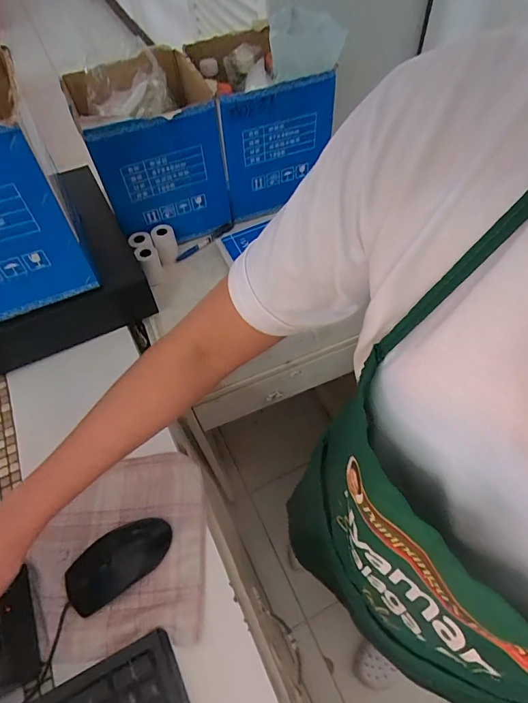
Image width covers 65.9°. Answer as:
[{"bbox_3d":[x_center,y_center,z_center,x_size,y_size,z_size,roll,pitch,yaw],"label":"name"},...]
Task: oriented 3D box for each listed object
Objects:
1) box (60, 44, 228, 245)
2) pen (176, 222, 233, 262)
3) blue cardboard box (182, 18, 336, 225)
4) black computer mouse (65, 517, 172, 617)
[{"bbox_3d":[-0.172,-0.311,0.665,0.186,0.239,0.158,-22,57,-10],"label":"box"},{"bbox_3d":[-0.106,-0.195,0.719,0.123,0.015,0.016,-35,60,-18],"label":"pen"},{"bbox_3d":[-0.003,-0.386,0.690,0.182,0.230,0.175,-22,57,-10],"label":"blue cardboard box"},{"bbox_3d":[-0.151,0.214,0.424,0.105,0.029,0.057,-33,60,-17],"label":"black computer mouse"}]

